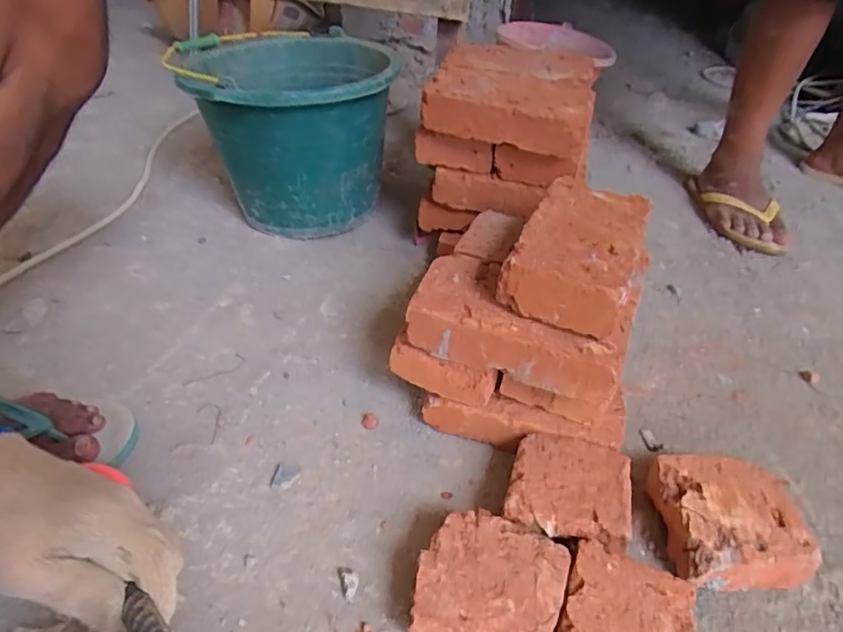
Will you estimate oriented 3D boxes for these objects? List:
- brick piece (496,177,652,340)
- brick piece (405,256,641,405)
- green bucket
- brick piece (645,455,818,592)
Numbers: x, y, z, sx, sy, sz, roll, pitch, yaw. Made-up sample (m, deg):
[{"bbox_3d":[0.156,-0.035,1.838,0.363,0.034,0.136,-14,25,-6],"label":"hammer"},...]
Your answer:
[{"bbox_3d":[0.154,-0.064,0.524,0.111,0.051,0.182,18,42,17],"label":"brick piece"},{"bbox_3d":[0.093,0.005,0.524,0.194,0.052,0.105,18,42,17],"label":"brick piece"},{"bbox_3d":[-0.193,-0.282,0.848,0.292,0.238,0.307,-8,41,-13],"label":"green bucket"},{"bbox_3d":[0.265,0.180,0.482,0.111,0.061,0.111,1,43,-1],"label":"brick piece"}]

